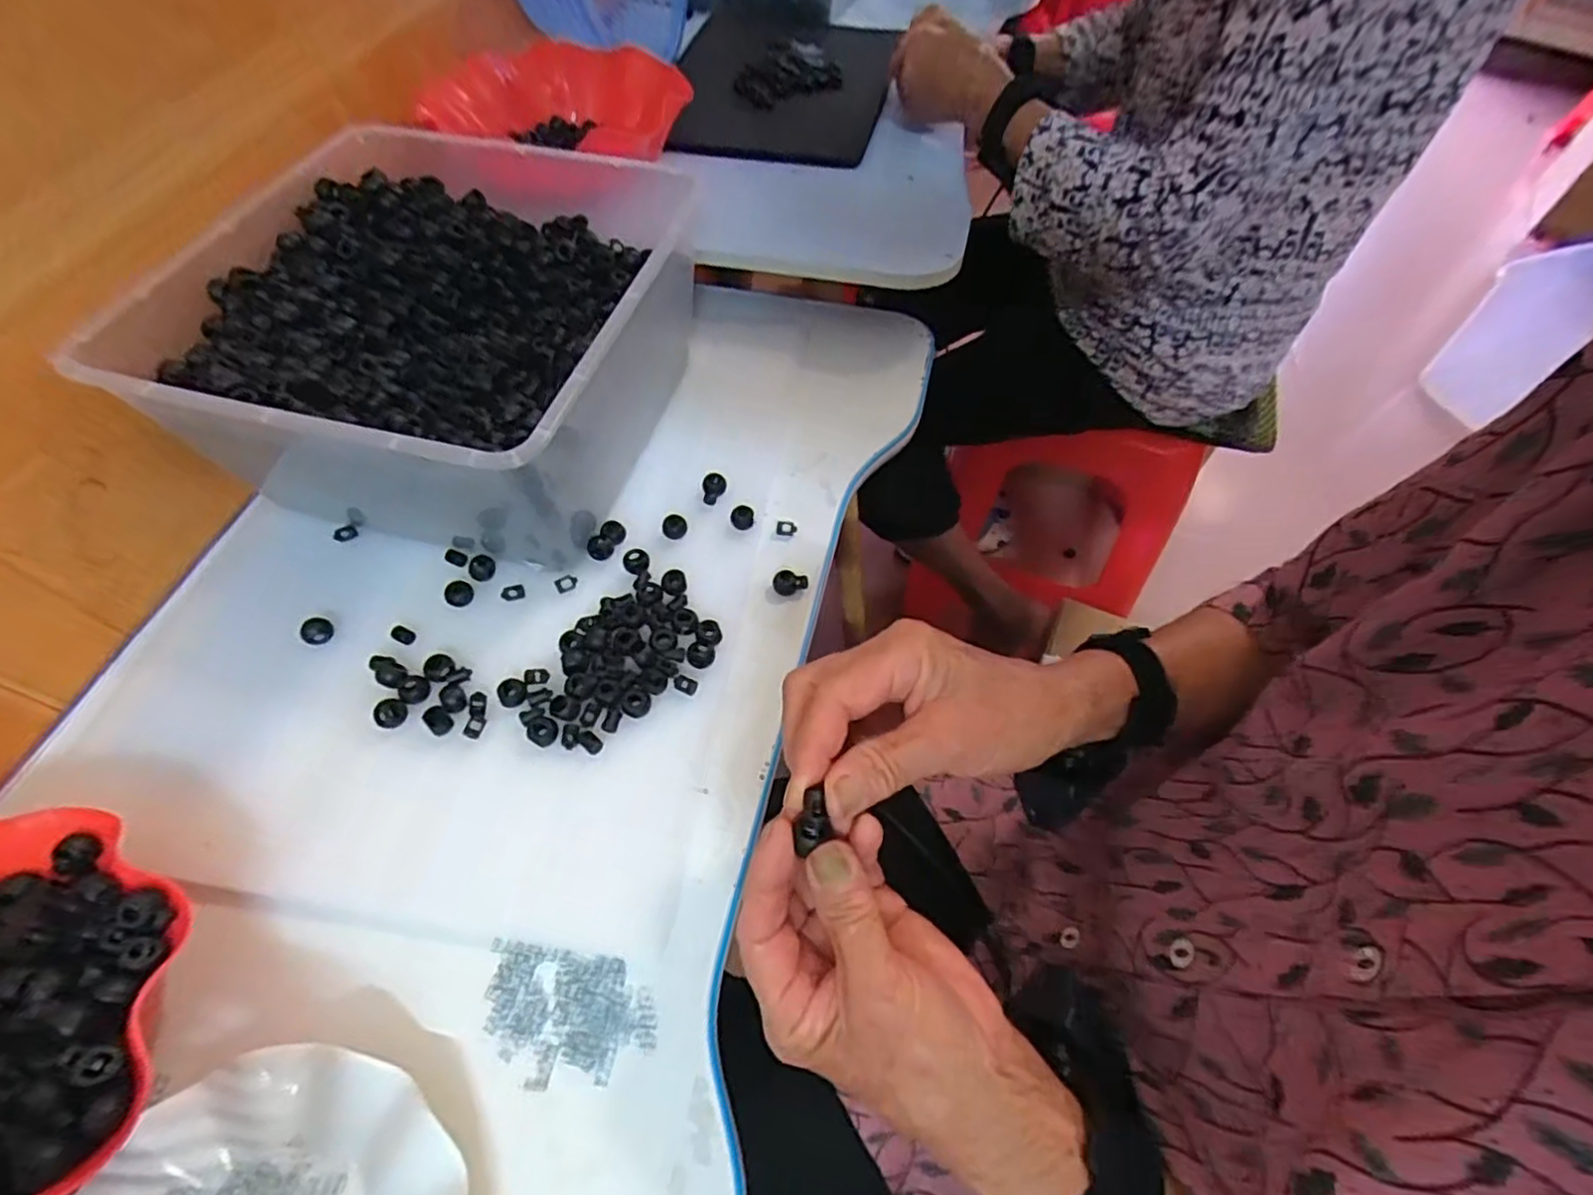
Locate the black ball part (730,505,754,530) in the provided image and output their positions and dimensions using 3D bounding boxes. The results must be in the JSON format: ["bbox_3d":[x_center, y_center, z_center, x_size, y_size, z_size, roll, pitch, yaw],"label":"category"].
[{"bbox_3d":[-0.039,-0.059,0.501,0.016,0.015,0.017,-10,58,-6],"label":"black ball part"}]

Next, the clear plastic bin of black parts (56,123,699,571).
[{"bbox_3d":[-0.234,-0.189,0.499,0.289,0.136,0.316,13,59,8],"label":"clear plastic bin of black parts"}]

